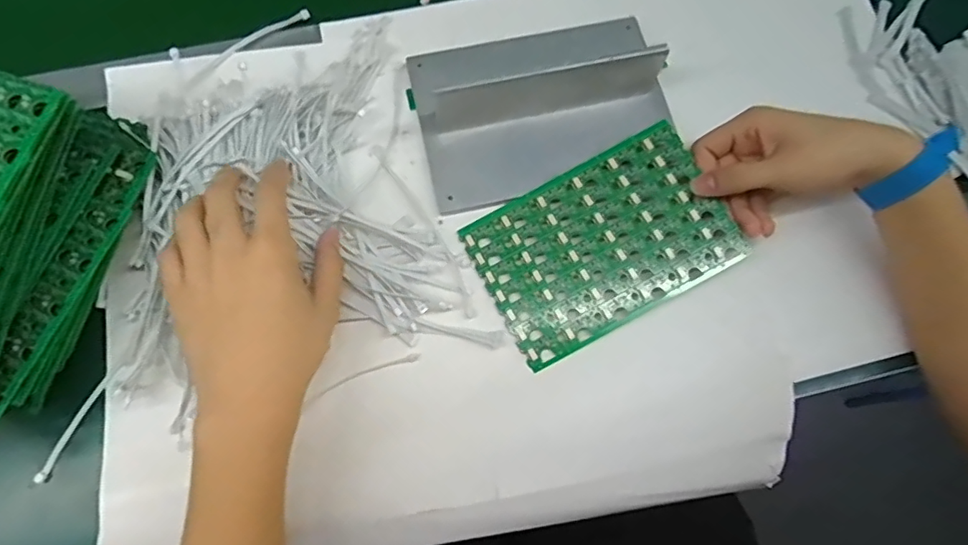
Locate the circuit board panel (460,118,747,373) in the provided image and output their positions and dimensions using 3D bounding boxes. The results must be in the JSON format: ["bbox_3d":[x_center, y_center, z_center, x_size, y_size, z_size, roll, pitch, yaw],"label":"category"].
[{"bbox_3d":[0.088,-0.023,0.419,0.179,0.006,0.119,-28,79,-2],"label":"circuit board panel"}]

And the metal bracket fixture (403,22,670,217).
[{"bbox_3d":[0.045,-0.141,0.427,0.193,0.051,0.142,-12,74,-5],"label":"metal bracket fixture"}]

